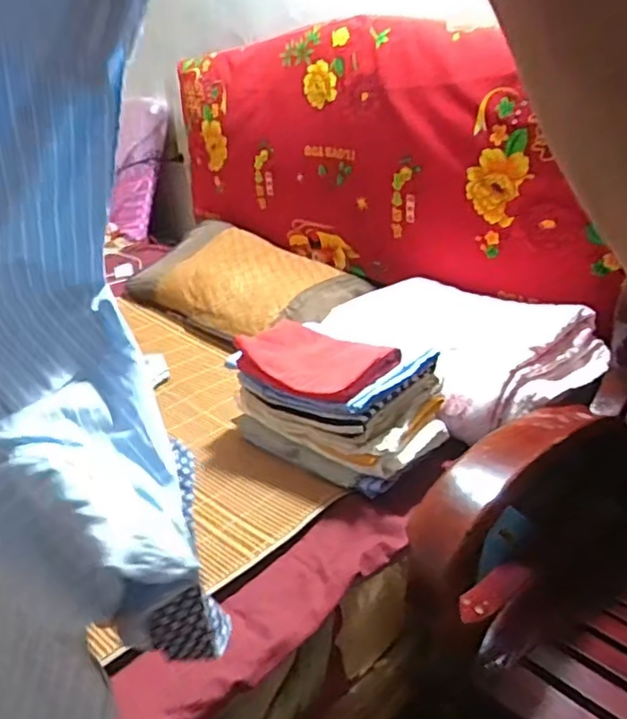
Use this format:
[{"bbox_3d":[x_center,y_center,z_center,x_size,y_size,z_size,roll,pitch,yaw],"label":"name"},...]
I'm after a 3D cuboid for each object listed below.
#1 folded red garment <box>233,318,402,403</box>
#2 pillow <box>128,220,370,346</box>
[{"bbox_3d":[0.001,-0.002,0.928,0.228,0.047,0.140,21,34,38],"label":"folded red garment"},{"bbox_3d":[-0.179,-0.204,1.515,0.605,0.156,0.331,22,35,39],"label":"pillow"}]

